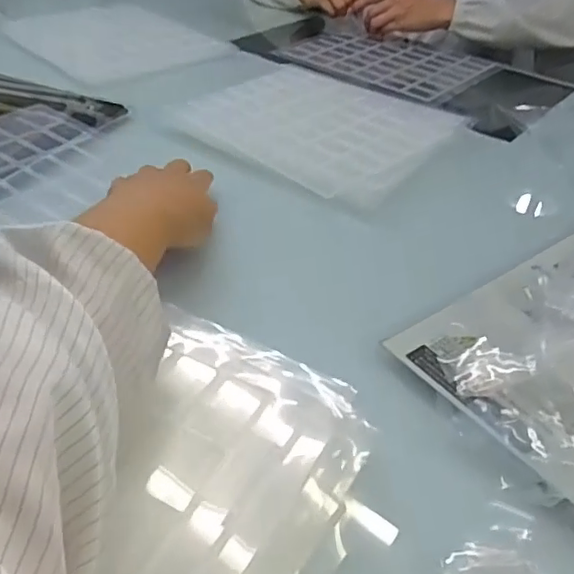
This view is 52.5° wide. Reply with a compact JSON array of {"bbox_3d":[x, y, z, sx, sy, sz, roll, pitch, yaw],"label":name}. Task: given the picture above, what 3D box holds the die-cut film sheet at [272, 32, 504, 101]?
[{"bbox_3d":[0.148,-0.356,0.910,0.289,0.008,0.224,24,43,23],"label":"die-cut film sheet"}]

